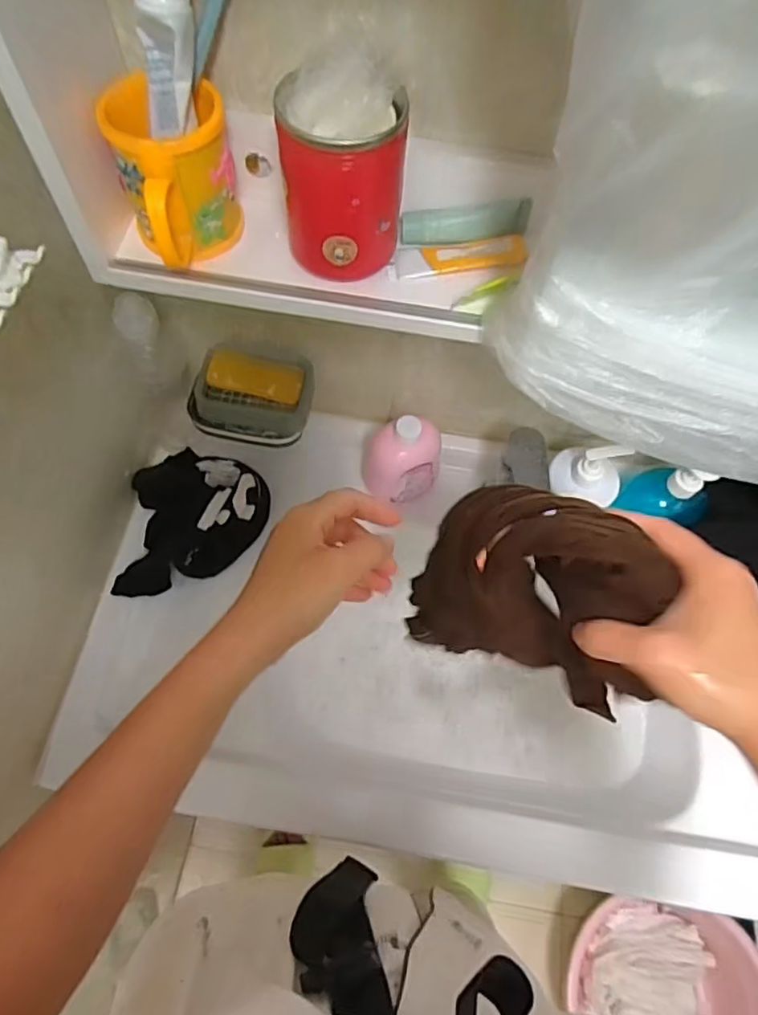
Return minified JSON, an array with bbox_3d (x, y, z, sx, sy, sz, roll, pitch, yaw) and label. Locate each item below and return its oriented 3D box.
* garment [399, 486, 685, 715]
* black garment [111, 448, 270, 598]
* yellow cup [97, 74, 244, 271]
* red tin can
[{"bbox_3d":[0.114,0.056,0.409,0.160,0.156,0.094,25,65,9],"label":"garment"},{"bbox_3d":[-0.214,0.011,0.700,0.161,0.062,0.177,0,64,-4],"label":"black garment"},{"bbox_3d":[-0.142,-0.235,0.434,0.083,0.091,0.108,-20,67,-13],"label":"yellow cup"},{"bbox_3d":[-0.025,-0.227,0.418,0.084,0.115,0.077,0,64,-4],"label":"red tin can"}]

